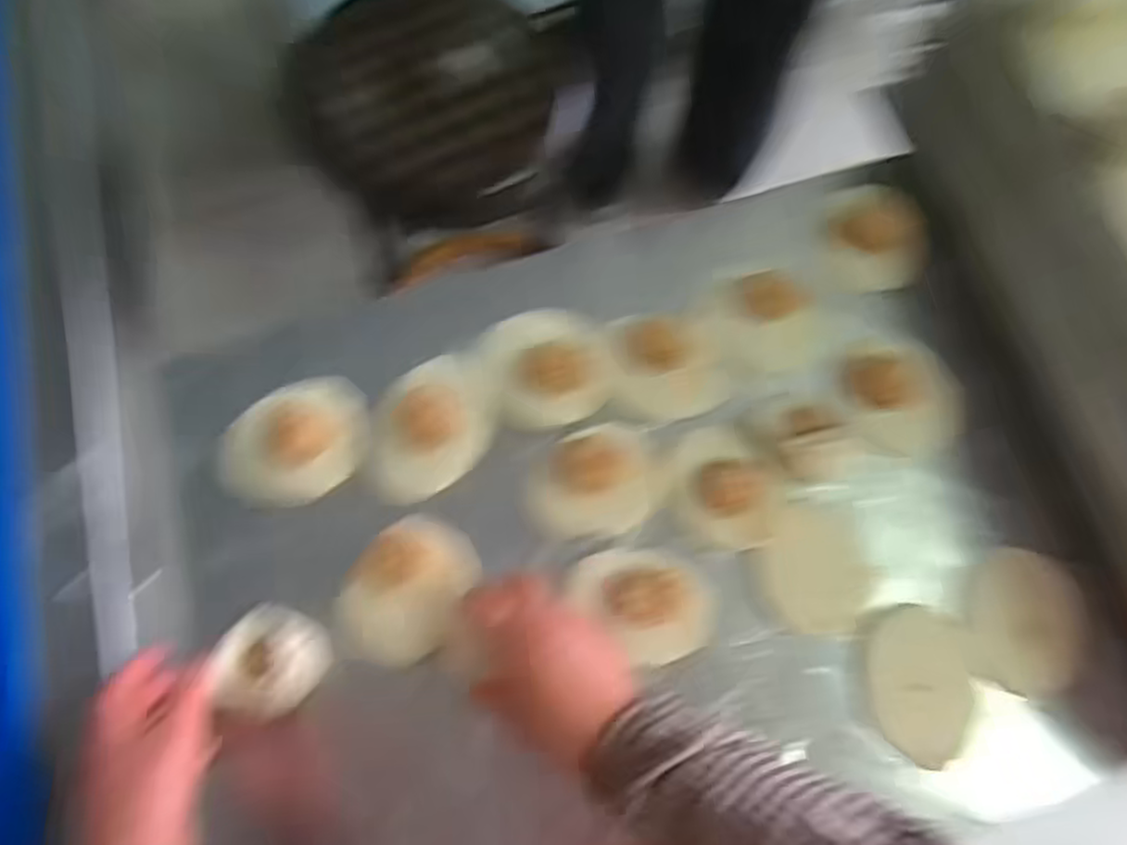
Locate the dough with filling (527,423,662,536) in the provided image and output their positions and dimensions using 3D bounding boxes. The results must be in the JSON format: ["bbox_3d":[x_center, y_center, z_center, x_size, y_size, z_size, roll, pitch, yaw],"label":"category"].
[{"bbox_3d":[0.023,0.043,0.536,0.096,0.016,0.075,-13,73,-5],"label":"dough with filling"}]

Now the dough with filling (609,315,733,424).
[{"bbox_3d":[0.079,-0.041,0.551,0.086,0.016,0.080,-7,72,-3],"label":"dough with filling"}]

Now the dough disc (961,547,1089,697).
[{"bbox_3d":[0.323,0.138,0.513,0.082,0.007,0.094,17,73,5],"label":"dough disc"}]

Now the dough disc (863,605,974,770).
[{"bbox_3d":[0.240,0.174,0.493,0.074,0.014,0.096,-9,72,-3],"label":"dough disc"}]

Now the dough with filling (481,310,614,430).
[{"bbox_3d":[-0.012,-0.040,0.554,0.090,0.009,0.086,-16,90,-4],"label":"dough with filling"}]

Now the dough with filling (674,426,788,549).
[{"bbox_3d":[0.117,0.046,0.528,0.069,0.013,0.086,-39,76,-12],"label":"dough with filling"}]

